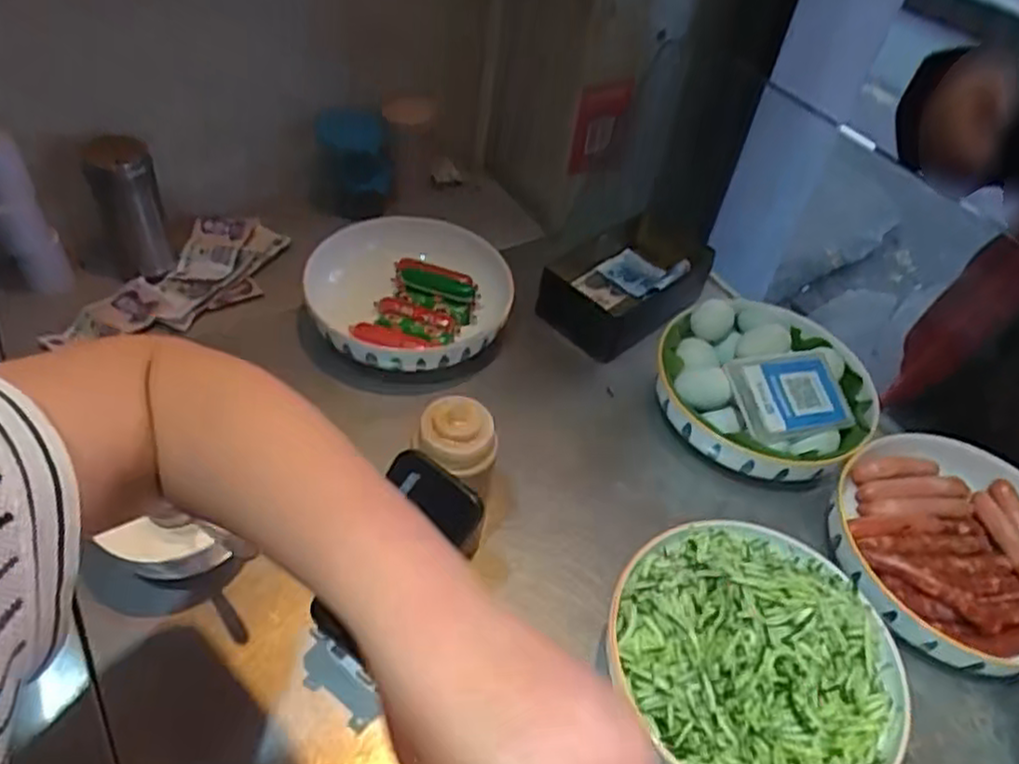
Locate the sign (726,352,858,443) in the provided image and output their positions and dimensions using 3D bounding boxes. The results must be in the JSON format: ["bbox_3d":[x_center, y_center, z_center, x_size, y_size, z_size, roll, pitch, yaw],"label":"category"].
[{"bbox_3d":[0.285,0.013,0.733,0.129,0.023,0.090,-8,63,-21],"label":"sign"}]

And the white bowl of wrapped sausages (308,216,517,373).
[{"bbox_3d":[-0.108,-0.095,0.788,0.220,0.066,0.203,3,48,-4],"label":"white bowl of wrapped sausages"}]

